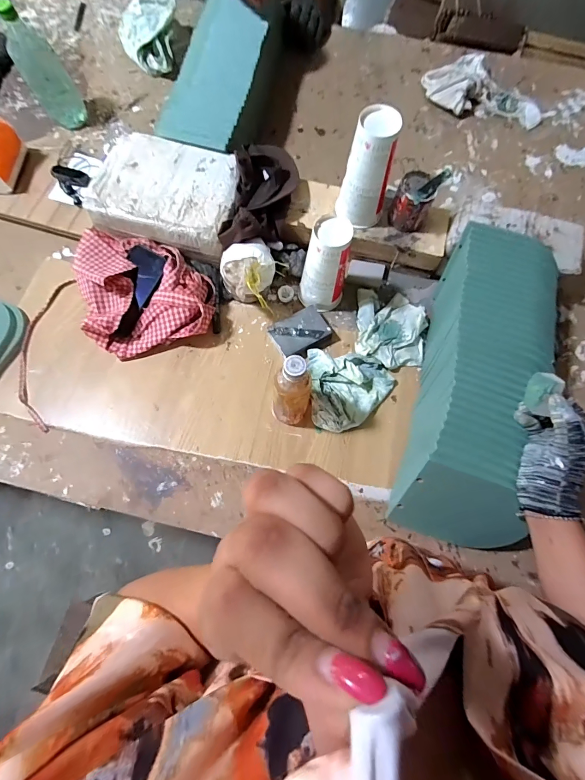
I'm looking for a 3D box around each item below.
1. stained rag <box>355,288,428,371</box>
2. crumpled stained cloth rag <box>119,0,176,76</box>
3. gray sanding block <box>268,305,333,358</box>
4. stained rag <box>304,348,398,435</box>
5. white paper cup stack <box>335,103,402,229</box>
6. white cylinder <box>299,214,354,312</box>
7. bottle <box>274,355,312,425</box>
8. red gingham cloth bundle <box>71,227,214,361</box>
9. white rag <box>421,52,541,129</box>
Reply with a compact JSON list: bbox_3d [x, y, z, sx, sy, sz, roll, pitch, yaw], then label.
[{"bbox_3d":[0.184,-0.117,0.655,0.129,0.029,0.159,9,72,1],"label":"stained rag"},{"bbox_3d":[-0.333,-0.831,0.836,0.133,0.091,0.172,-9,73,-4],"label":"crumpled stained cloth rag"},{"bbox_3d":[0.016,-0.102,0.647,0.099,0.032,0.074,-35,76,-12],"label":"gray sanding block"},{"bbox_3d":[0.103,-0.006,0.603,0.145,0.033,0.139,-4,72,-3],"label":"stained rag"},{"bbox_3d":[0.125,-0.355,0.584,0.077,0.160,0.068,15,72,3],"label":"white paper cup stack"},{"bbox_3d":[0.057,-0.209,0.614,0.079,0.158,0.073,15,72,3],"label":"white cylinder"},{"bbox_3d":[0.003,0.006,0.526,0.052,0.169,0.057,8,72,1],"label":"bottle"},{"bbox_3d":[-0.266,-0.191,0.647,0.224,0.064,0.244,-15,73,-6],"label":"red gingham cloth bundle"},{"bbox_3d":[0.446,-0.701,0.828,0.264,0.059,0.137,8,72,1],"label":"white rag"}]

